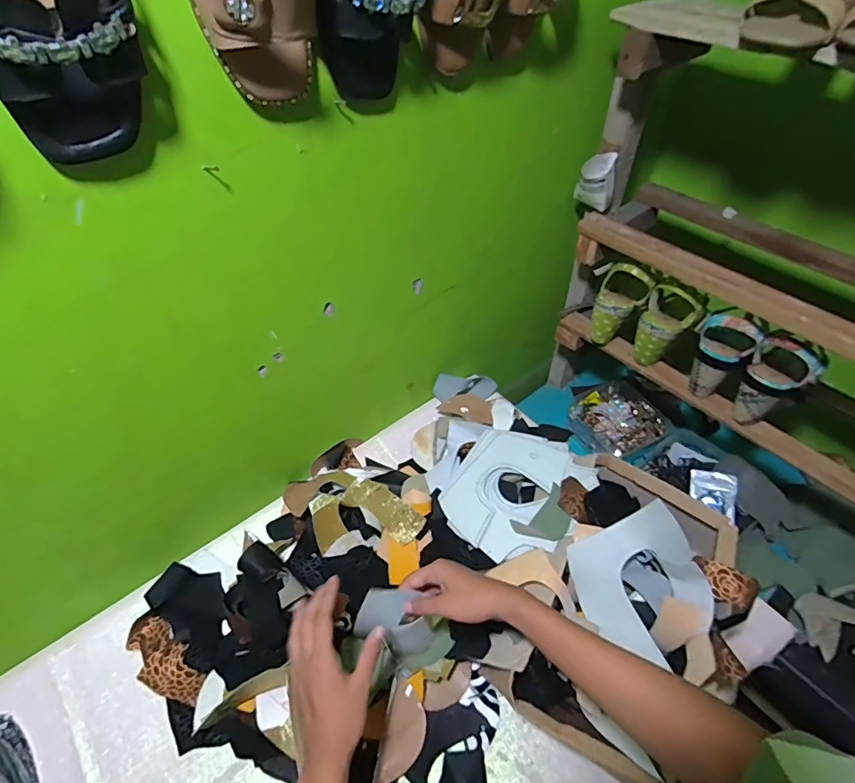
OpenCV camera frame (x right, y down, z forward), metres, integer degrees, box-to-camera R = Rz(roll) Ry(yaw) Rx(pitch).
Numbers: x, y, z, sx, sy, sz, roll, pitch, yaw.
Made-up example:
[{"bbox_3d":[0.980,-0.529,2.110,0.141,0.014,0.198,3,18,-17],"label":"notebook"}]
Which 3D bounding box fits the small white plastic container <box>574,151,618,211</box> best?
[{"bbox_3d":[0.270,-0.336,0.777,0.055,0.081,0.043,16,49,15],"label":"small white plastic container"}]

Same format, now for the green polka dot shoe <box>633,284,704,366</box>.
[{"bbox_3d":[0.386,-0.106,0.787,0.080,0.128,0.074,24,52,21],"label":"green polka dot shoe"}]

